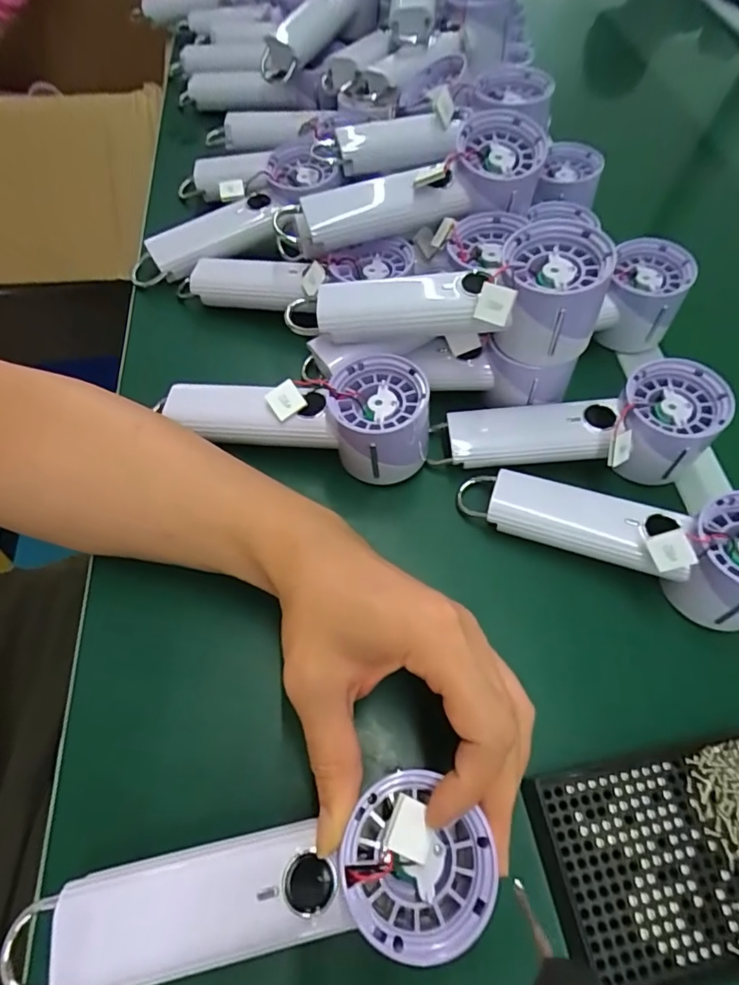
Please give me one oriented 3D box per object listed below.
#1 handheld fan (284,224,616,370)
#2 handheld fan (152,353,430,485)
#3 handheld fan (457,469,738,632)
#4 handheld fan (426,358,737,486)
[{"bbox_3d":[0.042,-0.112,0.324,0.185,0.084,0.064,-1,61,-4],"label":"handheld fan"},{"bbox_3d":[-0.049,-0.059,0.338,0.176,0.051,0.059,12,61,3],"label":"handheld fan"},{"bbox_3d":[0.154,0.025,0.321,0.197,0.062,0.064,14,60,21],"label":"handheld fan"},{"bbox_3d":[0.139,-0.040,0.354,0.188,0.055,0.063,-5,60,8],"label":"handheld fan"}]

